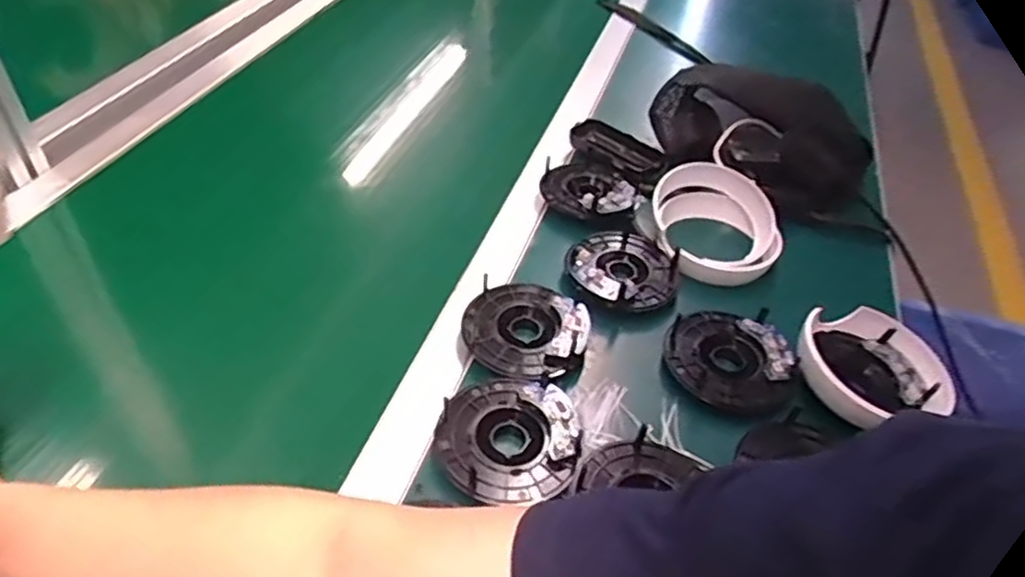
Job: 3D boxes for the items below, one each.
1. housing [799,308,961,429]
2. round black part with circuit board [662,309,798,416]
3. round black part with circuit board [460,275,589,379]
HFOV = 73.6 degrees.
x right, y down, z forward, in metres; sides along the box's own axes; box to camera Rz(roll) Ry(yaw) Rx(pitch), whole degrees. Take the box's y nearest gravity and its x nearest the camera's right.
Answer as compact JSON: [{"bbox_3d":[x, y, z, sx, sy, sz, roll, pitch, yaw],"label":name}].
[{"bbox_3d":[0.289,0.061,0.550,0.124,0.037,0.115,-12,46,-19],"label":"housing"},{"bbox_3d":[0.176,0.052,0.558,0.098,0.019,0.095,4,43,-3],"label":"round black part with circuit board"},{"bbox_3d":[0.010,0.031,0.557,0.098,0.015,0.093,4,43,-3],"label":"round black part with circuit board"}]

